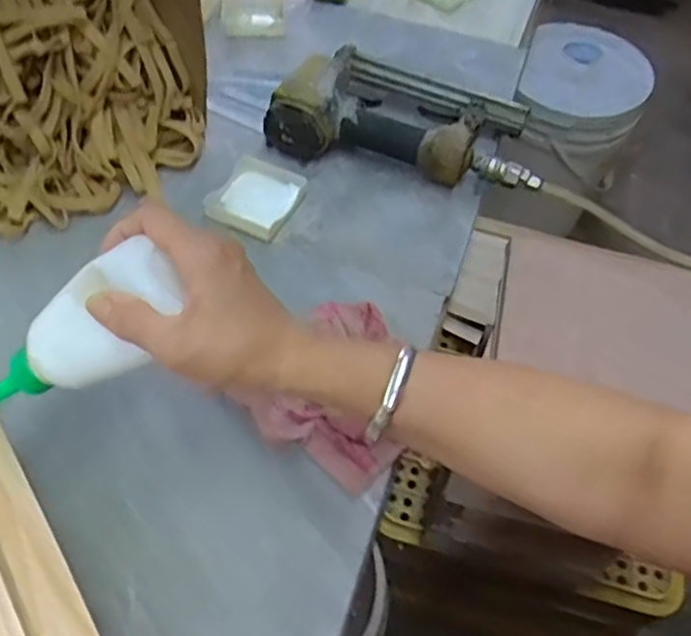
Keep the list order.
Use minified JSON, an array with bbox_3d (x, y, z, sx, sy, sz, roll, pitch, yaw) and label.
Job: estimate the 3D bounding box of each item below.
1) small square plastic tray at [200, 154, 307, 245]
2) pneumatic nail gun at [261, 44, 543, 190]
[{"bbox_3d":[-0.084,-0.117,0.625,0.080,0.014,0.088,21,56,9],"label":"small square plastic tray"},{"bbox_3d":[0.063,-0.212,0.670,0.263,0.058,0.147,11,55,3],"label":"pneumatic nail gun"}]

